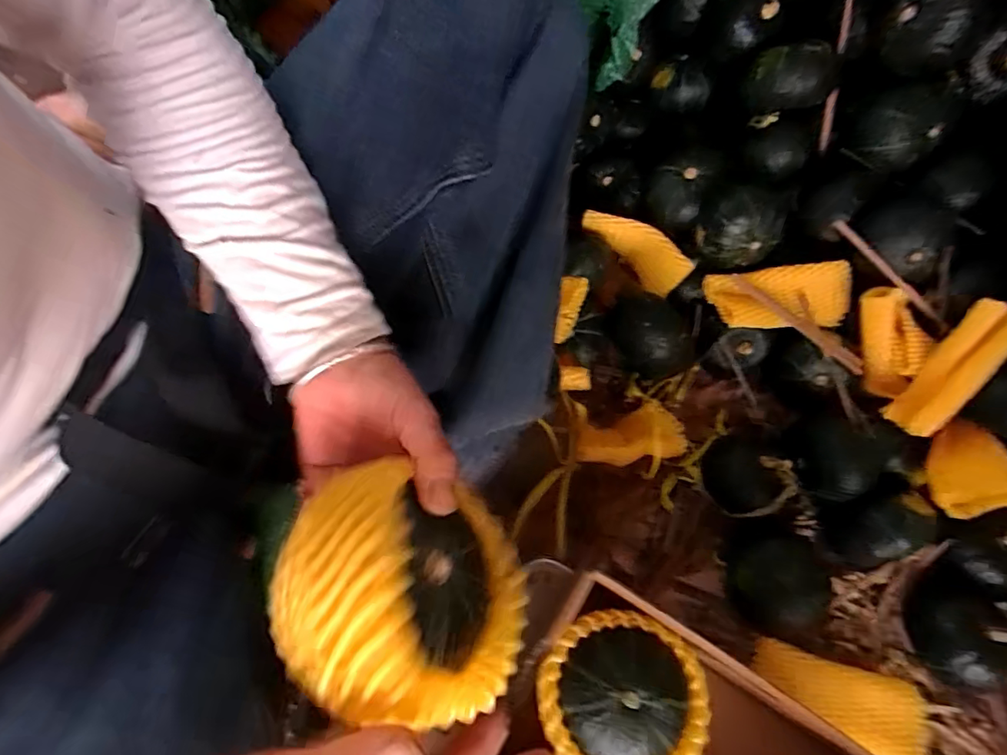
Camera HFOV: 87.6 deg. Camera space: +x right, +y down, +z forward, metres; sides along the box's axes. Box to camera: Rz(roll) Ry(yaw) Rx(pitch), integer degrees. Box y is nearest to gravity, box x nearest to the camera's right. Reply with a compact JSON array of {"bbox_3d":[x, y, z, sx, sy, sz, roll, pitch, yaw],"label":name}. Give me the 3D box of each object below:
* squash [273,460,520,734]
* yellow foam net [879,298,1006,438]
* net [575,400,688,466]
[{"bbox_3d":[-0.049,0.098,0.256,0.077,0.105,0.121,-26,73,17],"label":"squash"},{"bbox_3d":[0.425,-0.009,0.496,0.049,0.030,0.141,37,107,13],"label":"yellow foam net"},{"bbox_3d":[0.129,0.063,0.541,0.135,0.039,0.060,-10,67,-30],"label":"net"}]

